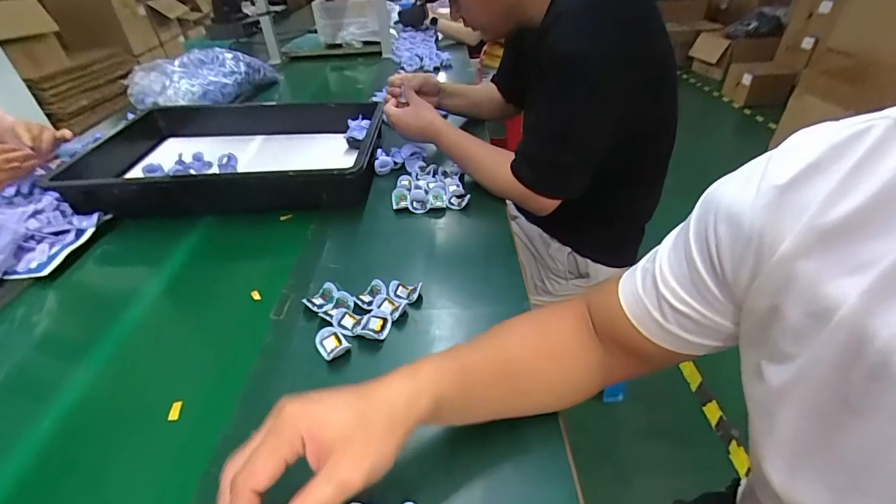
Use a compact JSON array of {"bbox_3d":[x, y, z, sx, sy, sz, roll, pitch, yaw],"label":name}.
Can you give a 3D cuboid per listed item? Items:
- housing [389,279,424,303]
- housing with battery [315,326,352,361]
[{"bbox_3d":[-0.057,0.051,0.543,0.038,0.014,0.032,8,39,14],"label":"housing"},{"bbox_3d":[-0.136,0.106,0.478,0.032,0.013,0.040,-33,47,-32],"label":"housing with battery"}]

